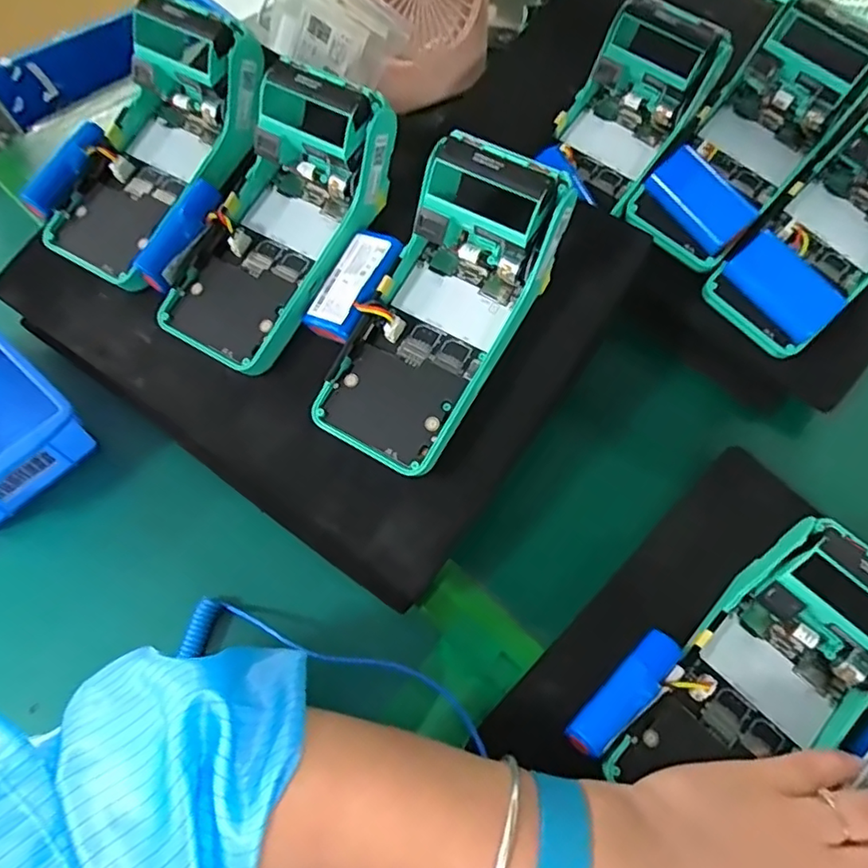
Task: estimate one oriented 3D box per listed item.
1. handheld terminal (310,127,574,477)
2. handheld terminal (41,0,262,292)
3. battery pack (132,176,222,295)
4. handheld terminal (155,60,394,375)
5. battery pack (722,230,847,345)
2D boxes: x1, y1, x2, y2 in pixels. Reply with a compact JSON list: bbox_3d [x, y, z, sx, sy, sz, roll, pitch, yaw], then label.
[{"bbox_3d":[0.004,-0.065,0.320,0.077,0.062,0.169,29,92,12],"label":"handheld terminal"},{"bbox_3d":[-0.173,-0.175,0.365,0.092,0.059,0.169,30,91,13],"label":"handheld terminal"},{"bbox_3d":[-0.148,-0.118,0.343,0.022,0.025,0.069,30,84,12],"label":"battery pack"},{"bbox_3d":[-0.091,-0.120,0.343,0.079,0.053,0.166,31,94,13],"label":"handheld terminal"},{"bbox_3d":[0.218,-0.091,0.368,0.038,0.018,0.066,-43,81,13],"label":"battery pack"}]

